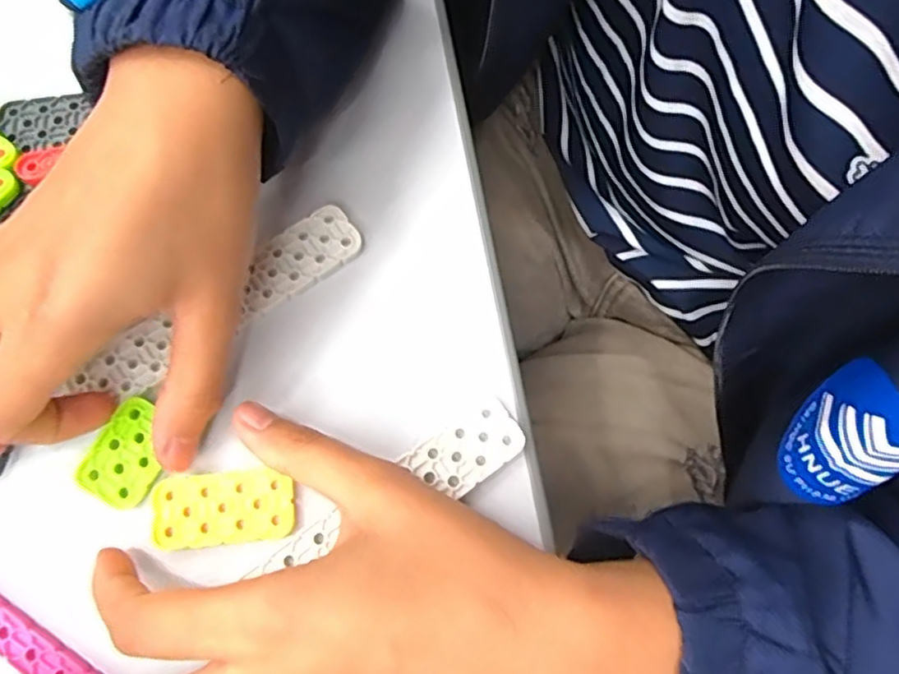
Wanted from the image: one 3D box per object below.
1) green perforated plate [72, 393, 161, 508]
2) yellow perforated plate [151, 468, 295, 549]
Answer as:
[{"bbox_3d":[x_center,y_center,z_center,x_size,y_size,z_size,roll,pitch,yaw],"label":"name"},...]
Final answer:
[{"bbox_3d":[-0.117,0.042,0.239,0.025,0.007,0.036,27,74,8],"label":"green perforated plate"},{"bbox_3d":[-0.082,0.062,0.236,0.050,0.004,0.024,-4,72,-3],"label":"yellow perforated plate"}]

